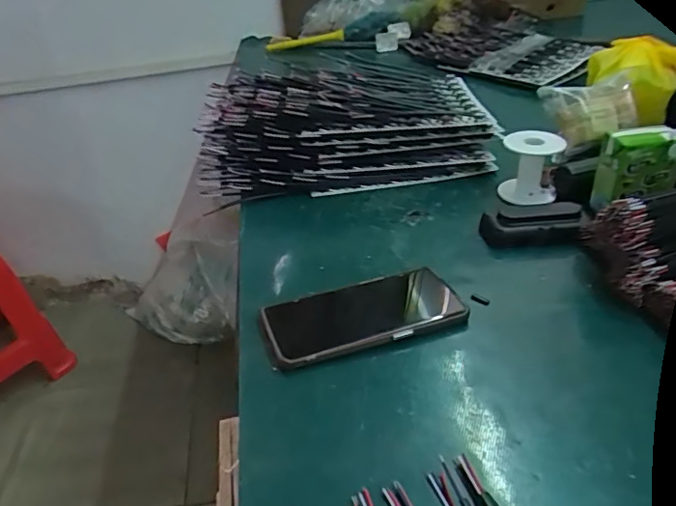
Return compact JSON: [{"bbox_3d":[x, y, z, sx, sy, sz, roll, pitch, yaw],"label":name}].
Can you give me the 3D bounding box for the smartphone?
[{"bbox_3d":[0.021,0.051,0.453,0.158,0.015,0.073,-12,35,-15],"label":"smartphone"}]

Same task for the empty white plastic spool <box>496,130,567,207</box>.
[{"bbox_3d":[0.218,-0.098,0.613,0.062,0.075,0.059,5,34,10],"label":"empty white plastic spool"}]

